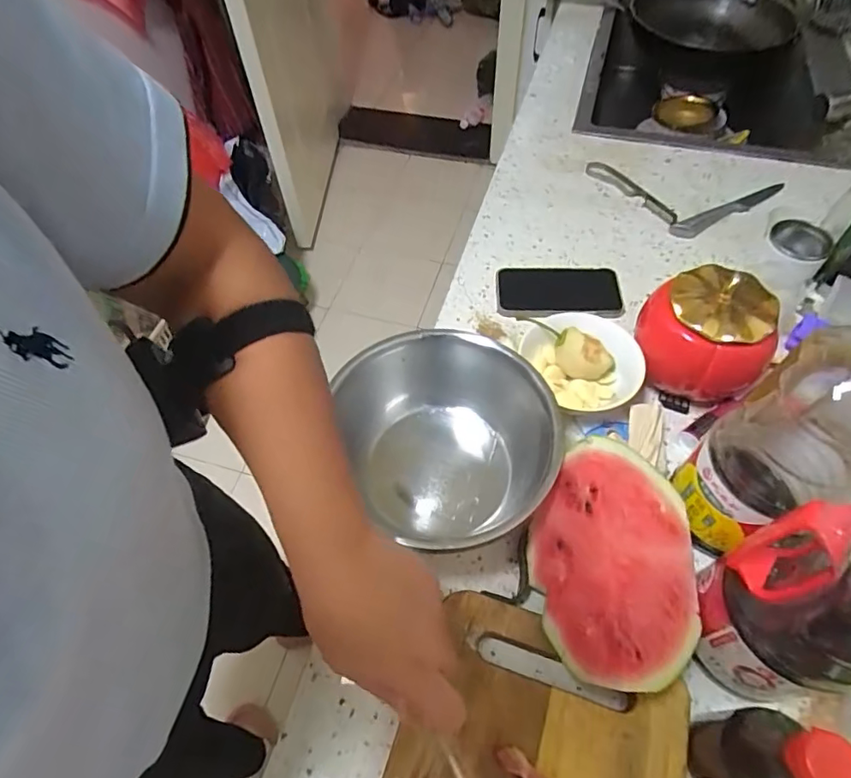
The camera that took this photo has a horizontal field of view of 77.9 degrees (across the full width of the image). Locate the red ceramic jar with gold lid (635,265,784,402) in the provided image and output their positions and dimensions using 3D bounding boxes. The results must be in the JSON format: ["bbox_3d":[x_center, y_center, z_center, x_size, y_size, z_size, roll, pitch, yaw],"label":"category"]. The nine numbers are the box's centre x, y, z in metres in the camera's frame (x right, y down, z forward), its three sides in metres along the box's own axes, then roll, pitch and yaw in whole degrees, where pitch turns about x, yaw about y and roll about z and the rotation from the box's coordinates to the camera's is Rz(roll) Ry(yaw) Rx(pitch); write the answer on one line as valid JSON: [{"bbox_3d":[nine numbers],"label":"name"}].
[{"bbox_3d":[0.274,-0.050,0.529,0.112,0.120,0.092,19,59,15],"label":"red ceramic jar with gold lid"}]

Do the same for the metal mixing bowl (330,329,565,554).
[{"bbox_3d":[0.026,0.052,0.494,0.190,0.089,0.209,-1,56,2],"label":"metal mixing bowl"}]

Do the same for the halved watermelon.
[{"bbox_3d":[0.148,0.136,0.410,0.118,0.085,0.168,3,56,4],"label":"halved watermelon"}]

